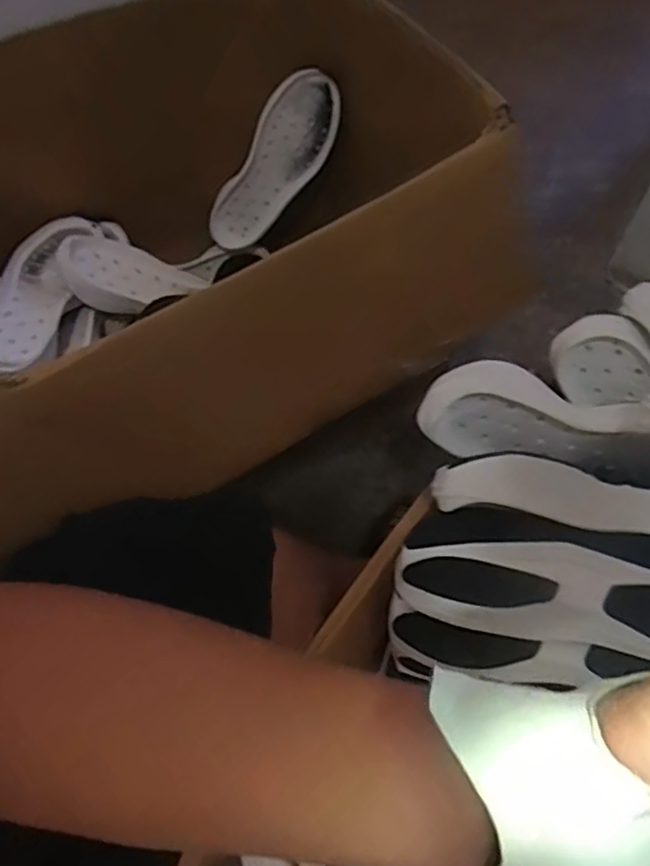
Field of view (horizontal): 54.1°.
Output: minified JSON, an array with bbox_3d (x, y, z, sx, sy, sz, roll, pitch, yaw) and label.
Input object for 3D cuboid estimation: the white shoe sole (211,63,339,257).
[{"bbox_3d":[-0.074,-0.373,0.909,0.095,0.283,0.020,30,40,-16],"label":"white shoe sole"}]

